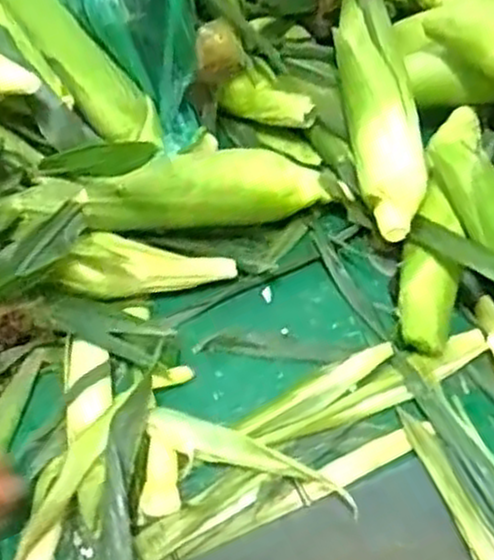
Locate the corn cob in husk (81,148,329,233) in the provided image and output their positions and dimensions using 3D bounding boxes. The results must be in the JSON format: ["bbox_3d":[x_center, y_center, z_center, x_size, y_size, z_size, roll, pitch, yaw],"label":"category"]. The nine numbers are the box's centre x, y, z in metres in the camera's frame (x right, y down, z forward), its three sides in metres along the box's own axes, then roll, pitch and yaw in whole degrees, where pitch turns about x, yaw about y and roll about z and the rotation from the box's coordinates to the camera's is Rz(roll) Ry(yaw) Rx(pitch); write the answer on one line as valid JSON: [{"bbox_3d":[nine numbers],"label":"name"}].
[{"bbox_3d":[-0.032,-0.072,0.621,0.189,0.051,0.047,-8,57,-16],"label":"corn cob in husk"}]

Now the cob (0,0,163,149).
[{"bbox_3d":[-0.161,-0.209,0.674,0.048,0.043,0.240,-41,94,-19],"label":"cob"}]

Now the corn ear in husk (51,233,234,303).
[{"bbox_3d":[-0.079,-0.013,0.613,0.141,0.048,0.036,1,56,-18],"label":"corn ear in husk"}]

